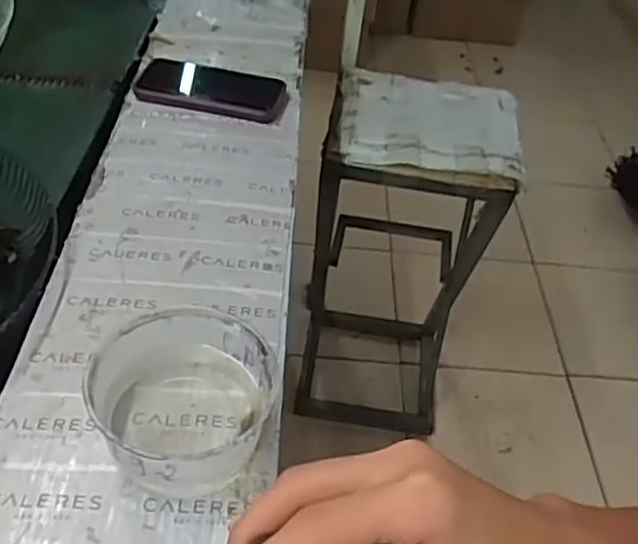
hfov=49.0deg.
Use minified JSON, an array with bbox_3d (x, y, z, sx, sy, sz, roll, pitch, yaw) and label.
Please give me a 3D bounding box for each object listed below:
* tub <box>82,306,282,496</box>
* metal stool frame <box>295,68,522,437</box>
[{"bbox_3d":[-0.087,0.084,0.461,0.115,0.060,0.107,18,44,12],"label":"tub"},{"bbox_3d":[0.143,-0.010,1.368,0.305,0.678,0.311,8,43,0],"label":"metal stool frame"}]

